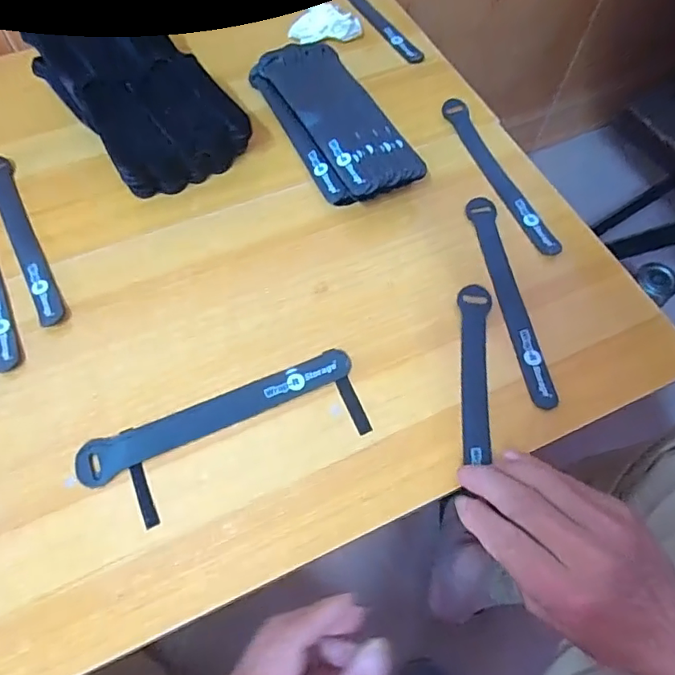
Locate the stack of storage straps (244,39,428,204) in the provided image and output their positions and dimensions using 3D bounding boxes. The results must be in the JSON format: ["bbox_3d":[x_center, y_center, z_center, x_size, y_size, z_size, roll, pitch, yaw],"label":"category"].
[{"bbox_3d":[-0.003,-0.203,0.501,0.085,0.034,0.202,-22,65,-13],"label":"stack of storage straps"}]

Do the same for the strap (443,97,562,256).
[{"bbox_3d":[0.149,-0.153,0.493,0.021,0.008,0.193,-23,64,-1],"label":"strap"}]

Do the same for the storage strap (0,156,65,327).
[{"bbox_3d":[-0.269,-0.087,0.451,0.024,0.006,0.193,-25,65,-14],"label":"storage strap"}]

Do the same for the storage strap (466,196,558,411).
[{"bbox_3d":[0.139,-0.036,0.432,0.022,0.004,0.196,-5,62,-5],"label":"storage strap"}]

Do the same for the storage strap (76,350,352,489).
[{"bbox_3d":[-0.084,0.054,0.381,0.199,0.004,0.028,-20,64,-12],"label":"storage strap"}]

